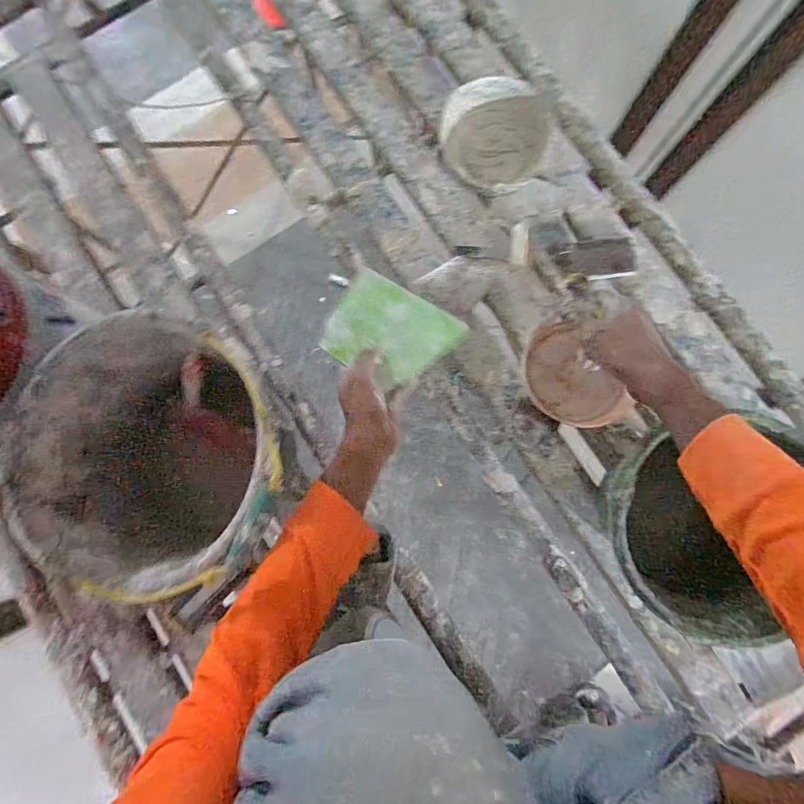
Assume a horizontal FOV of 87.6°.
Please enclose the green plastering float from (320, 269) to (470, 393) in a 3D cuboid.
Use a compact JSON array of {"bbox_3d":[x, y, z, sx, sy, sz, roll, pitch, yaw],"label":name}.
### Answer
[{"bbox_3d":[-0.023,-0.091,0.536,0.166,0.014,0.127,36,75,17],"label":"green plastering float"}]

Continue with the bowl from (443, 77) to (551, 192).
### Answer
[{"bbox_3d":[0.150,-0.429,0.678,0.166,0.051,0.160,0,84,1],"label":"bowl"}]

